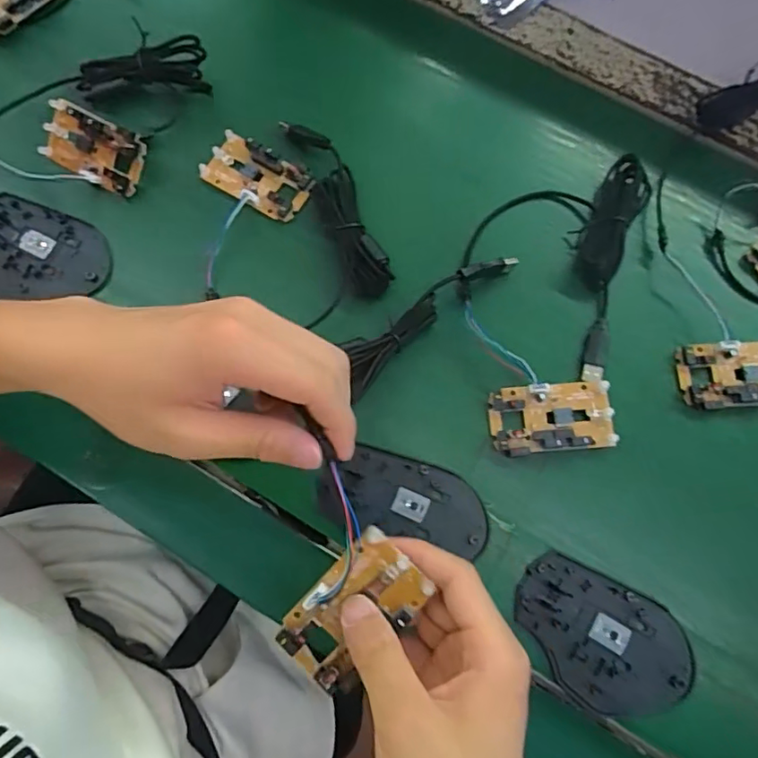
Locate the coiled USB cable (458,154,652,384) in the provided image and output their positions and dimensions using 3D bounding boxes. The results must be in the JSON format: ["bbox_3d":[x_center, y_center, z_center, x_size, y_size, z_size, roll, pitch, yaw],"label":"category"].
[{"bbox_3d":[0.122,-0.090,0.394,0.111,0.024,0.184,19,79,3],"label":"coiled USB cable"}]

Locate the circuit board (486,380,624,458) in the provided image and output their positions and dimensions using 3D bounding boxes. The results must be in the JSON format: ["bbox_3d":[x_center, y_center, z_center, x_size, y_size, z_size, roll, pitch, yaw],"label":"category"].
[{"bbox_3d":[0.115,0.025,0.369,0.078,0.016,0.046,-6,79,-2],"label":"circuit board"}]

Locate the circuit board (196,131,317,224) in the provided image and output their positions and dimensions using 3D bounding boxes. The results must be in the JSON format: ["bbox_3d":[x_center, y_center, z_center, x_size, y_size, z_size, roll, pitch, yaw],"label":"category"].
[{"bbox_3d":[-0.092,-0.150,0.413,0.079,0.012,0.044,31,80,5],"label":"circuit board"}]

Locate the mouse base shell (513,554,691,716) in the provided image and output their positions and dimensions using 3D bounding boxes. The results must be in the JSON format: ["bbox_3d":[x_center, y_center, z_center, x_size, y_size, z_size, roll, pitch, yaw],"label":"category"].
[{"bbox_3d":[0.136,0.161,0.341,0.111,0.006,0.072,31,80,5],"label":"mouse base shell"}]

